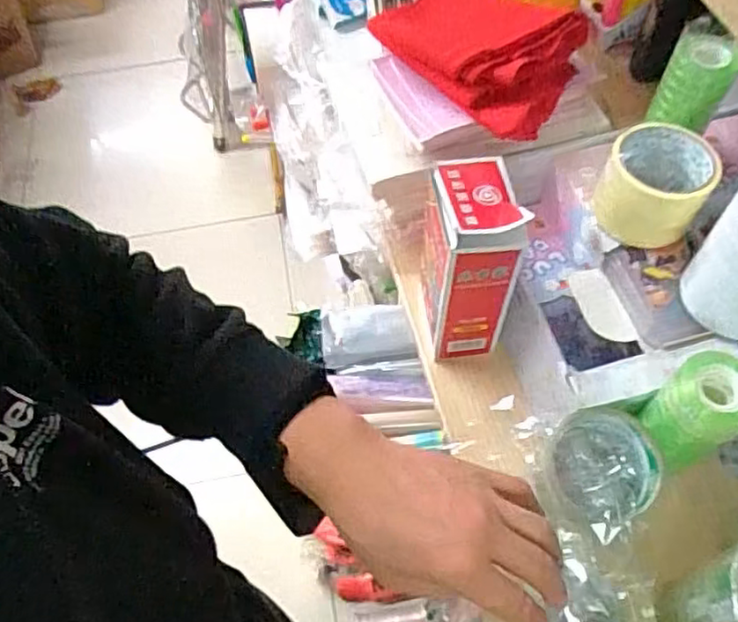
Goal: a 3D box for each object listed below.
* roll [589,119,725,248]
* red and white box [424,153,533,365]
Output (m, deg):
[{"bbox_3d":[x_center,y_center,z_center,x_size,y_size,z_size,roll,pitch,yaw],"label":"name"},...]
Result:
[{"bbox_3d":[0.259,-0.113,0.595,0.085,0.068,0.089,-1,59,2],"label":"roll"},{"bbox_3d":[0.085,-0.046,0.591,0.071,0.187,0.100,-5,59,0],"label":"red and white box"}]

